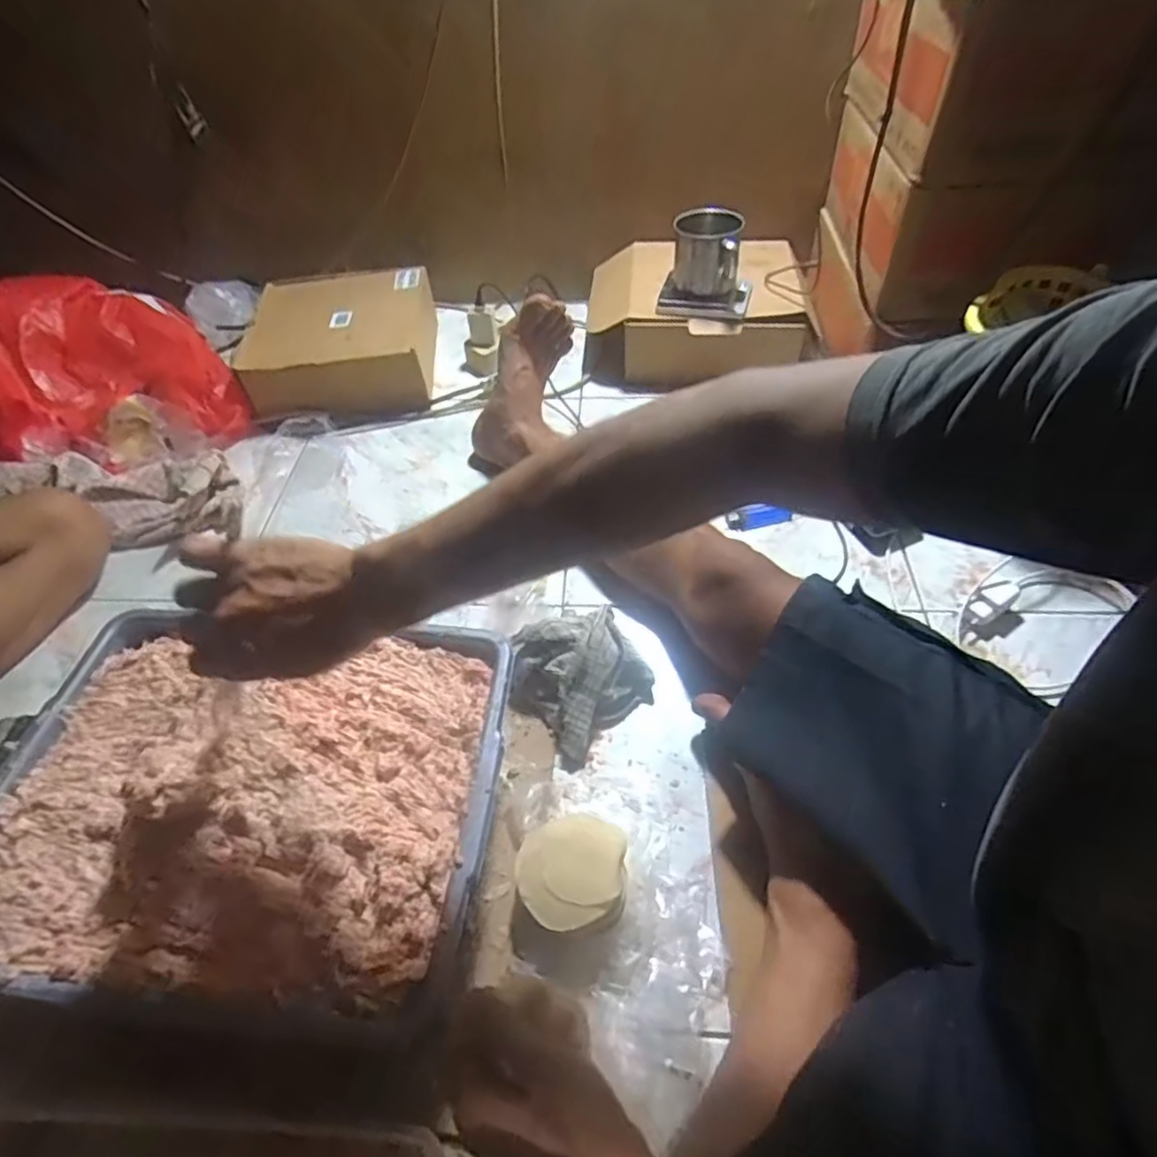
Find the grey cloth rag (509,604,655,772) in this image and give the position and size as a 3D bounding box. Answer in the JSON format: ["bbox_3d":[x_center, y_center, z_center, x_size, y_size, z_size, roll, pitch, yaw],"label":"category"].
[{"bbox_3d":[0.000,0.090,0.666,0.133,0.070,0.127,-34,57,-23],"label":"grey cloth rag"}]

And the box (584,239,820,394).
[{"bbox_3d":[0.178,-0.428,1.045,0.326,0.124,0.261,2,50,4],"label":"box"}]

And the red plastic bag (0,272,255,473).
[{"bbox_3d":[-0.685,-0.339,0.995,0.374,0.162,0.318,-6,50,-3],"label":"red plastic bag"}]

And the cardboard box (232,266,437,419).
[{"bbox_3d":[-0.365,-0.372,1.049,0.270,0.108,0.256,-6,50,-2],"label":"cardboard box"}]

